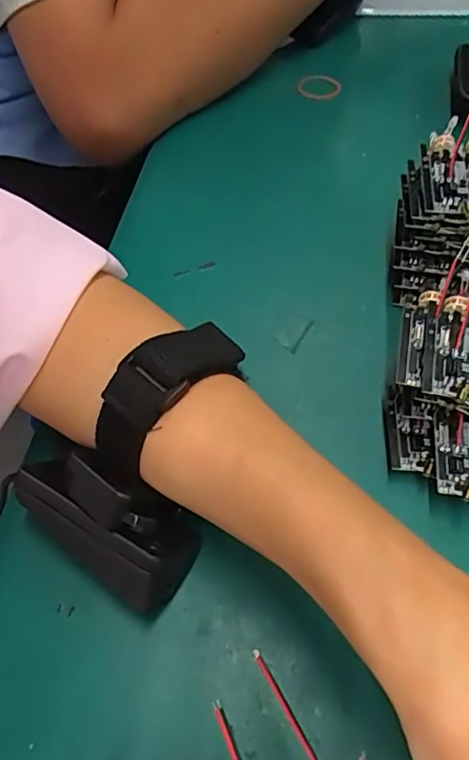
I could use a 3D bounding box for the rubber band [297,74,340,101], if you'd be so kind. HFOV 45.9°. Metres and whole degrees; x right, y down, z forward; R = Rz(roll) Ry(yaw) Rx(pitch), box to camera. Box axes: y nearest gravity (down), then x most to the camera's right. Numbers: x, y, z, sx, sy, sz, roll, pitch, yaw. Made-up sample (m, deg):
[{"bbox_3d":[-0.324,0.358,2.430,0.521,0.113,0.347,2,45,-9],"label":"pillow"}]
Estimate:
[{"bbox_3d":[0.061,-0.218,0.410,0.033,0.008,0.030,2,54,-2],"label":"rubber band"}]

